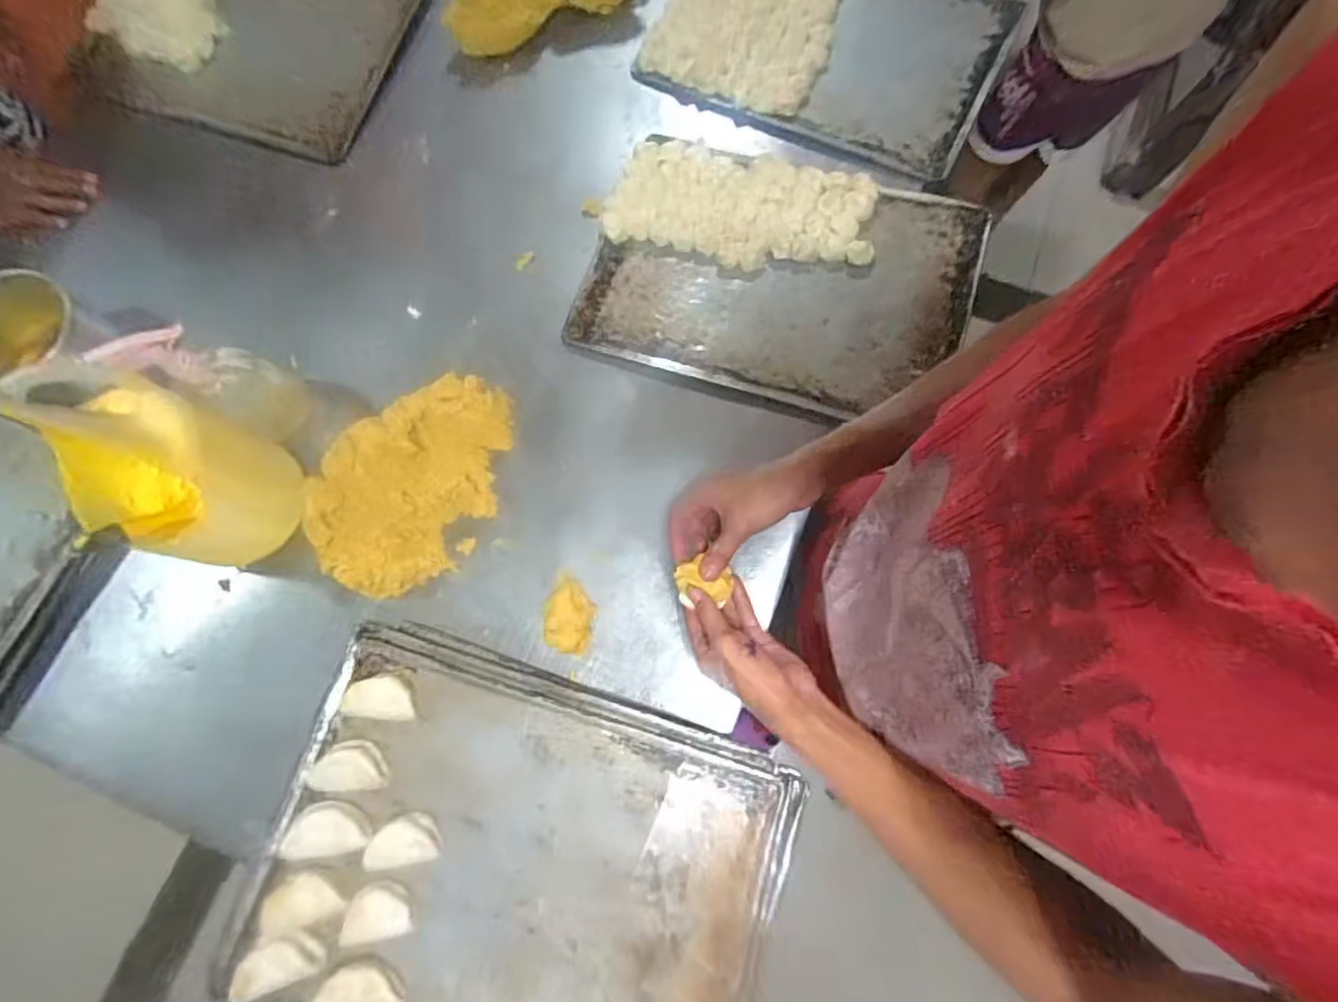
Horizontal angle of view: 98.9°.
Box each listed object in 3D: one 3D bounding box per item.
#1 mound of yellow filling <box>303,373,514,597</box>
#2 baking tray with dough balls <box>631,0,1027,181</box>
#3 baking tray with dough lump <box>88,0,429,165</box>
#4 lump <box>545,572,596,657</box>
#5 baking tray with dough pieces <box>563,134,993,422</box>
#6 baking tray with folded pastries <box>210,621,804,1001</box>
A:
[{"bbox_3d":[-0.278,-0.030,0.623,0.160,0.074,0.265,28,79,8],"label":"mound of yellow filling"},{"bbox_3d":[0.216,-0.645,0.795,0.447,0.042,0.341,27,79,8],"label":"baking tray with dough balls"},{"bbox_3d":[-0.590,-0.669,0.804,0.430,0.036,0.328,14,77,5],"label":"baking tray with dough lump"},{"bbox_3d":[-0.106,0.120,0.606,0.049,0.019,0.076,10,77,4],"label":"lump"},{"bbox_3d":[0.132,-0.280,0.701,0.451,0.028,0.323,16,77,6],"label":"baking tray with dough pieces"},{"bbox_3d":[-0.141,0.345,0.536,0.465,0.044,0.340,17,77,6],"label":"baking tray with folded pastries"}]

